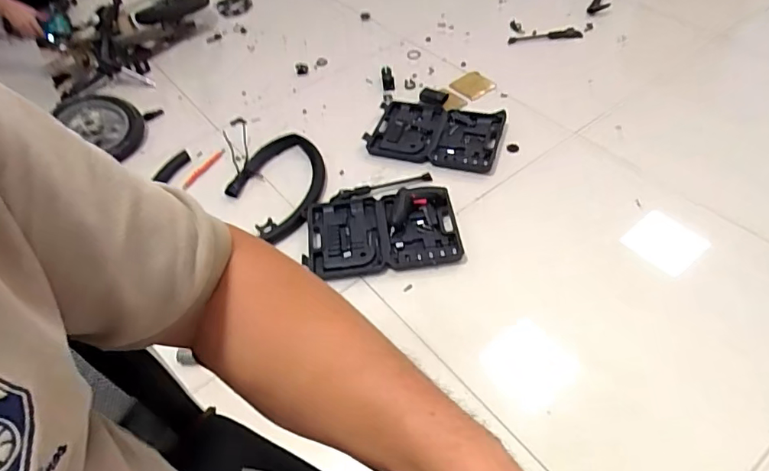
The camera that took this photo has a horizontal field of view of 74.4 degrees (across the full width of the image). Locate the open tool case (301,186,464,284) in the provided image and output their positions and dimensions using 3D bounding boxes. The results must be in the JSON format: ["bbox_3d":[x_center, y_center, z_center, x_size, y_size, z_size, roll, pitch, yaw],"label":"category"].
[{"bbox_3d":[-0.004,-0.009,1.317,0.387,0.042,0.252,-6,49,1],"label":"open tool case"}]

